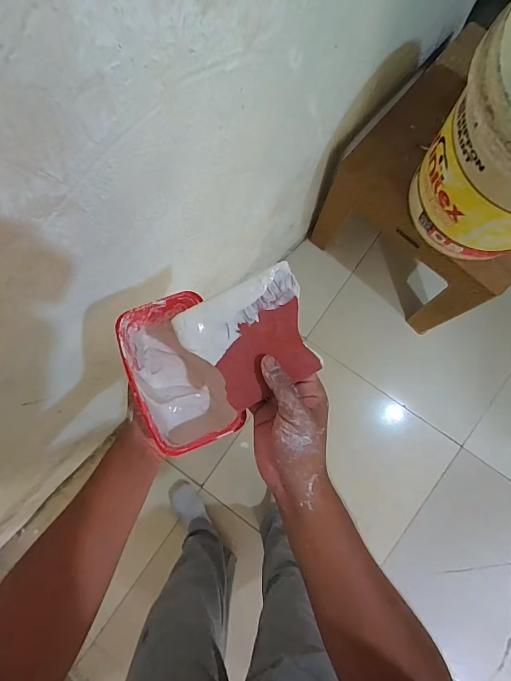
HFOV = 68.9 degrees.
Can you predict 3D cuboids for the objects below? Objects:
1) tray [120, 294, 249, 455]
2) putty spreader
[{"bbox_3d":[-0.079,0.035,0.416,0.097,0.093,0.156,-23,83,0],"label":"tray"},{"bbox_3d":[-0.002,-0.001,0.355,0.117,0.007,0.108,-28,93,4],"label":"putty spreader"}]

